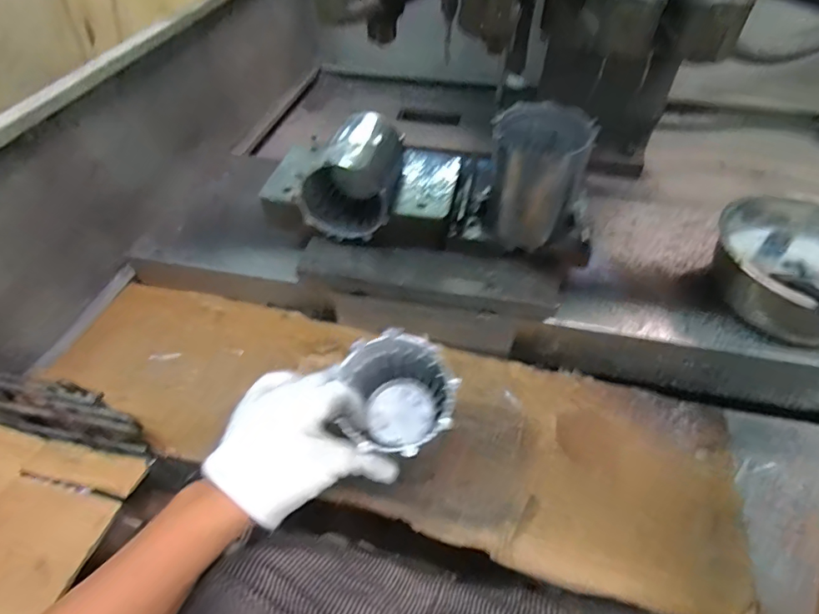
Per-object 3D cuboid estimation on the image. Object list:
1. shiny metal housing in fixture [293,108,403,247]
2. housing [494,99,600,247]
[{"bbox_3d":[-0.063,-0.156,0.547,0.098,0.095,0.138,5,50,6],"label":"shiny metal housing in fixture"},{"bbox_3d":[0.132,-0.138,0.503,0.096,0.118,0.094,19,52,16],"label":"housing"}]

